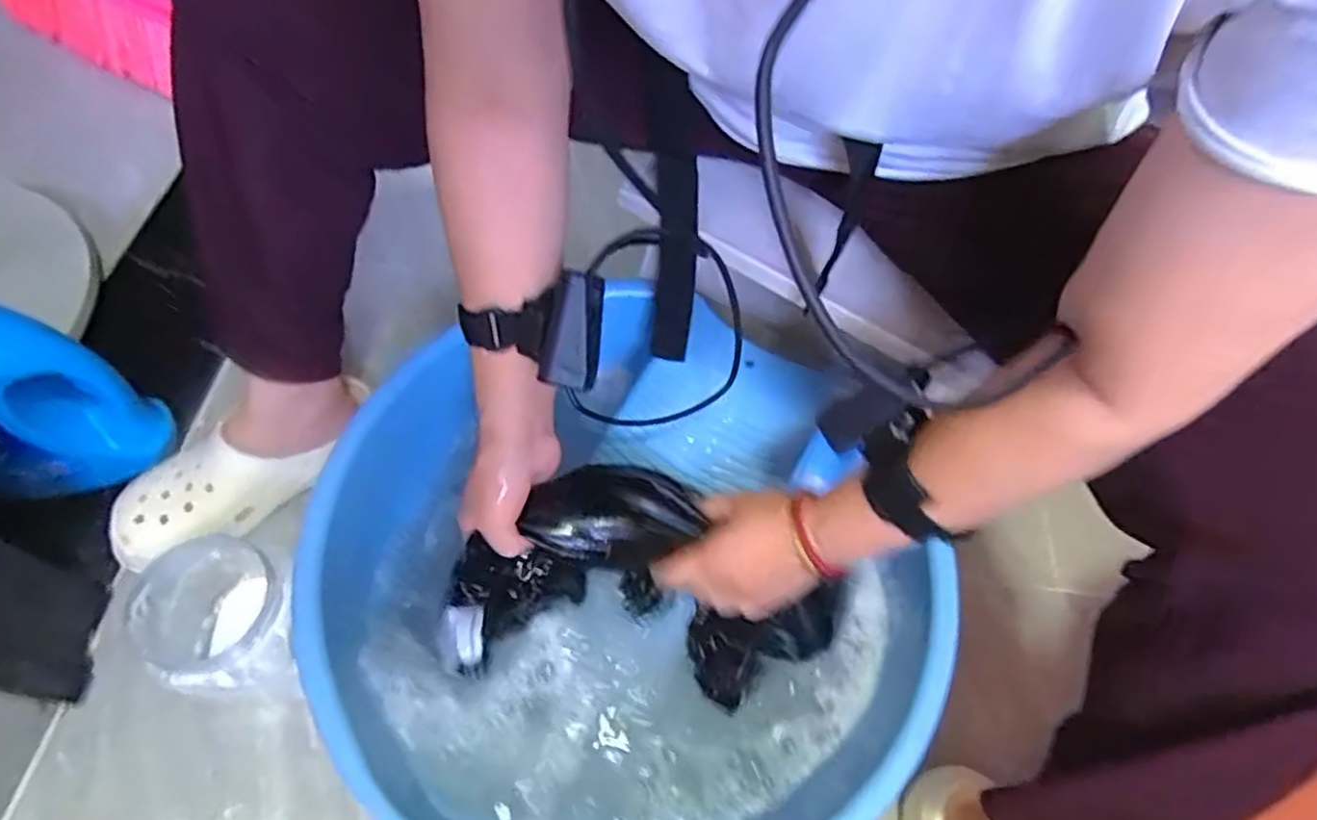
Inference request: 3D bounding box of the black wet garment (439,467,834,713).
[{"bbox_3d":[-0.001,0.131,0.524,0.292,0.100,0.148,6,60,-1],"label":"black wet garment"}]

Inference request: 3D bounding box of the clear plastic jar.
[{"bbox_3d":[-0.332,0.167,0.536,0.117,0.125,0.093,31,63,13],"label":"clear plastic jar"}]

